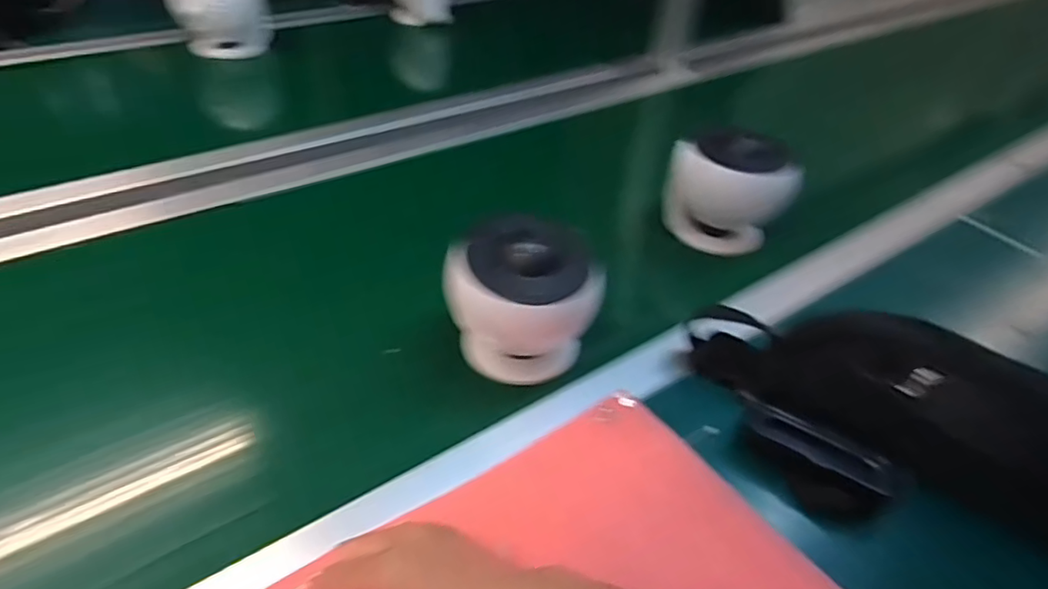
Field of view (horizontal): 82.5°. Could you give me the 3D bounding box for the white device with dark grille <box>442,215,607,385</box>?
[{"bbox_3d":[-0.001,0.013,0.485,0.105,0.123,0.082,21,47,22],"label":"white device with dark grille"}]

